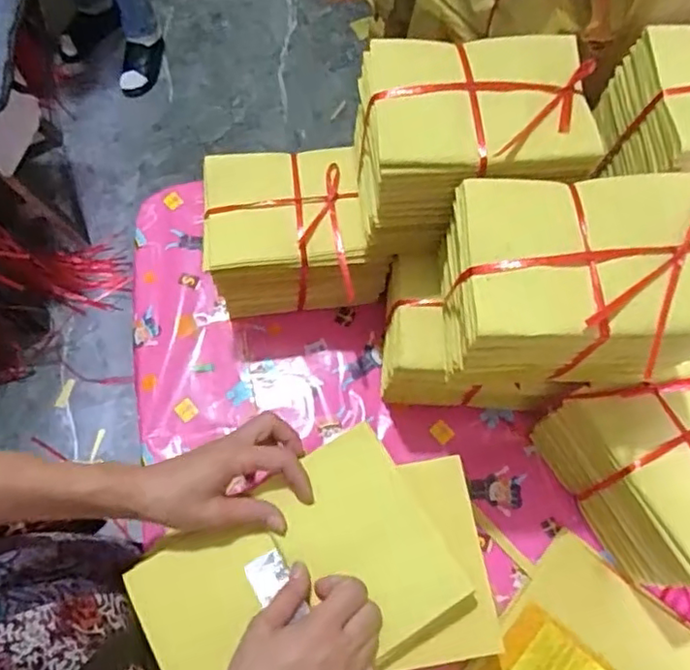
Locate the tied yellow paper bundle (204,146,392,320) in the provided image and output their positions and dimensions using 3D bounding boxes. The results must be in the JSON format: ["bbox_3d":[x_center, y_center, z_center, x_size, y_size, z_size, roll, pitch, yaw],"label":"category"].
[{"bbox_3d":[-0.046,-0.094,0.622,0.162,0.145,0.117,-3,69,-1],"label":"tied yellow paper bundle"}]

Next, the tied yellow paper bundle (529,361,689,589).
[{"bbox_3d":[0.271,0.113,0.530,0.127,0.132,0.161,-25,71,-10],"label":"tied yellow paper bundle"}]

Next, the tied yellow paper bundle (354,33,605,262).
[{"bbox_3d":[0.097,-0.148,0.501,0.166,0.123,0.123,1,69,0],"label":"tied yellow paper bundle"}]

